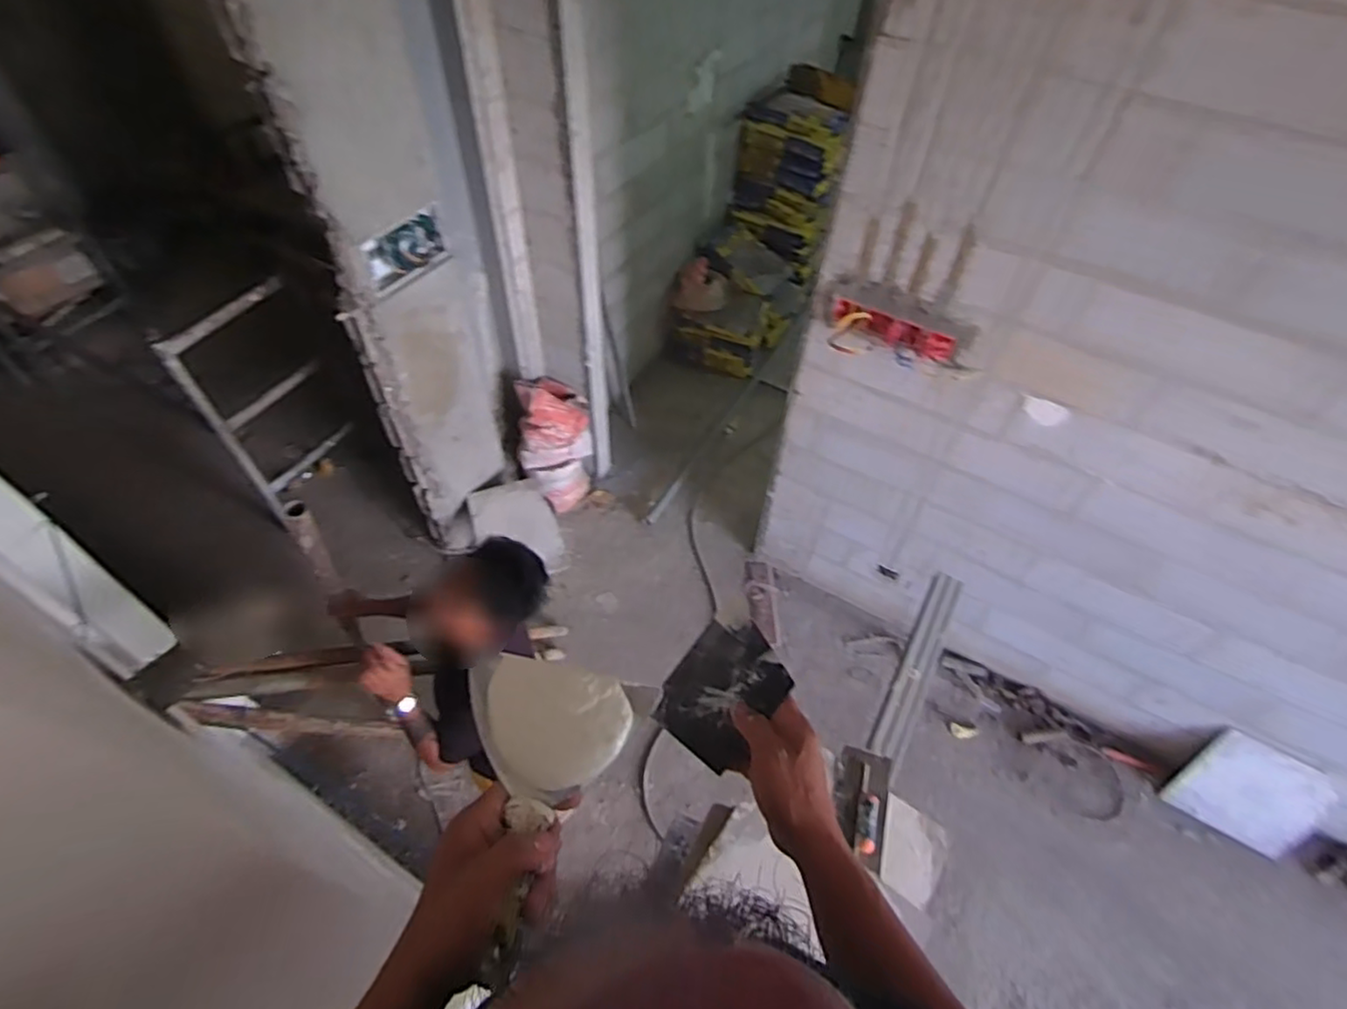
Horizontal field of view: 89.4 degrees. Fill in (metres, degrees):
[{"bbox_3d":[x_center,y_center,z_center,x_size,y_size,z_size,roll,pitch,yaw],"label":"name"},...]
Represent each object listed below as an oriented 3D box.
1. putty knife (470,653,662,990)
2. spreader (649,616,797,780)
[{"bbox_3d":[-0.098,0.213,0.472,0.128,0.018,0.196,10,74,9],"label":"putty knife"},{"bbox_3d":[0.042,0.171,0.622,0.096,0.129,0.009,41,17,31],"label":"spreader"}]

